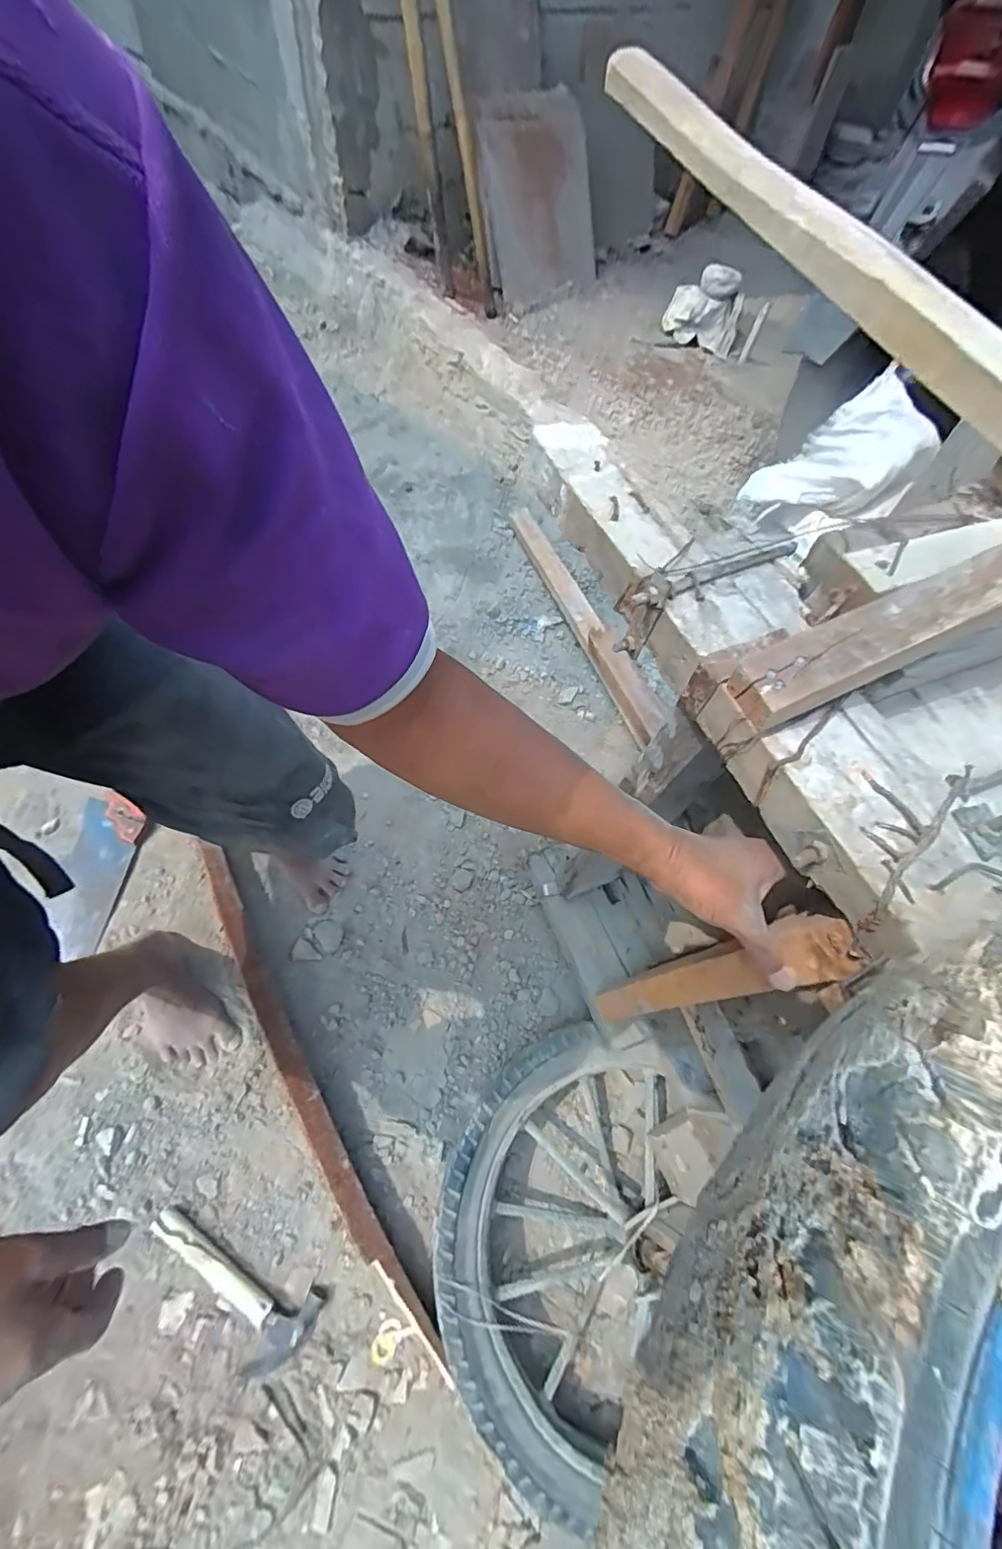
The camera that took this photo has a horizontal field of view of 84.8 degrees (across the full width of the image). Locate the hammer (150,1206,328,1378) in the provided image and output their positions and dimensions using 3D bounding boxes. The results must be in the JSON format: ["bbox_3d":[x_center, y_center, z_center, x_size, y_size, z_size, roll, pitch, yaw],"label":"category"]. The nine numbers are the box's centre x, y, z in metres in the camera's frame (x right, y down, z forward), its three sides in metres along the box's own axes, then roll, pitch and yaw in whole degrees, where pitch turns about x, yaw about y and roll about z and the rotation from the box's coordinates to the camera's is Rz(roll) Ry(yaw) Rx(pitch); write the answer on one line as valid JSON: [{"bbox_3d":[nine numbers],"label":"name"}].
[{"bbox_3d":[-0.365,0.682,0.717,0.248,0.022,0.098,22,61,7],"label":"hammer"}]

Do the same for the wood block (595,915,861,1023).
[{"bbox_3d":[0.184,0.217,0.564,0.022,0.474,0.047,-18,67,-19],"label":"wood block"}]

